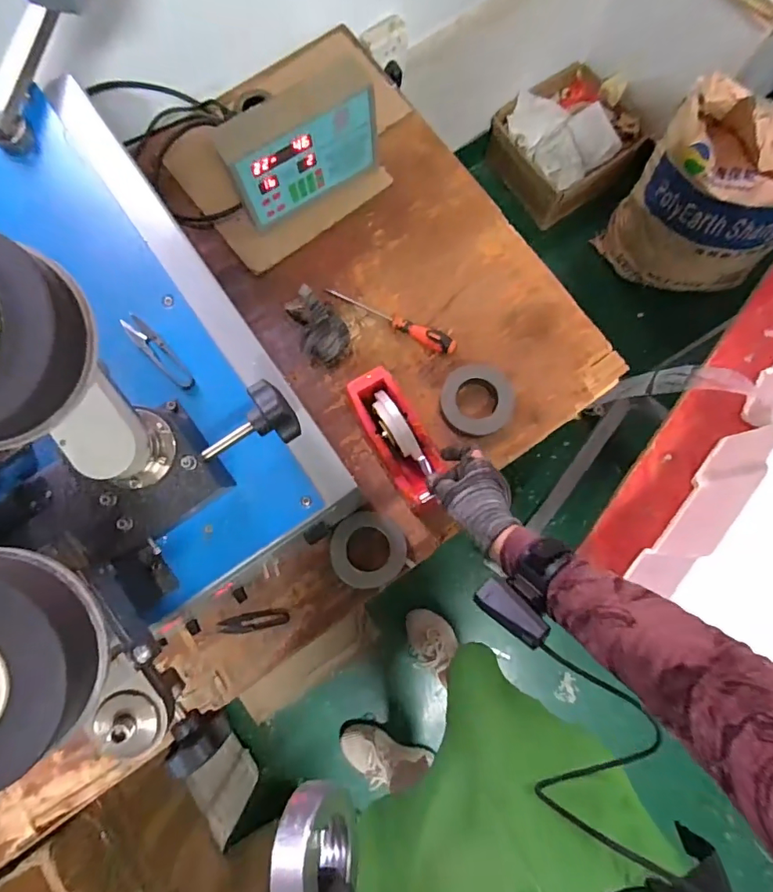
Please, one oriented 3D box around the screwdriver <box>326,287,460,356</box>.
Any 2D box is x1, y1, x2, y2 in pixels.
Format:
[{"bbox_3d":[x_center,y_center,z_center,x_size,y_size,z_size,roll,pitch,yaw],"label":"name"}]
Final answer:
[{"bbox_3d":[0.005,-0.194,0.729,0.218,0.032,0.024,25,82,4],"label":"screwdriver"}]

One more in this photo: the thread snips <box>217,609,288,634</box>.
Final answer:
[{"bbox_3d":[-0.188,0.249,0.669,0.098,0.016,0.026,-13,81,-2],"label":"thread snips"}]

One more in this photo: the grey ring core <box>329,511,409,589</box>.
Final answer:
[{"bbox_3d":[-0.025,0.146,0.671,0.103,0.031,0.101,0,81,0],"label":"grey ring core"}]

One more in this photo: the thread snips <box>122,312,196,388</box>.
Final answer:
[{"bbox_3d":[-0.240,-0.099,0.500,0.097,0.015,0.023,44,84,7],"label":"thread snips"}]

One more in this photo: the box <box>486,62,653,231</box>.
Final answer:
[{"bbox_3d":[0.524,-0.878,1.378,0.338,0.188,0.374,-35,82,-5],"label":"box"}]

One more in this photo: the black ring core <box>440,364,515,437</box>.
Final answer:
[{"bbox_3d":[0.134,-0.069,0.704,0.109,0.037,0.110,0,81,0],"label":"black ring core"}]

